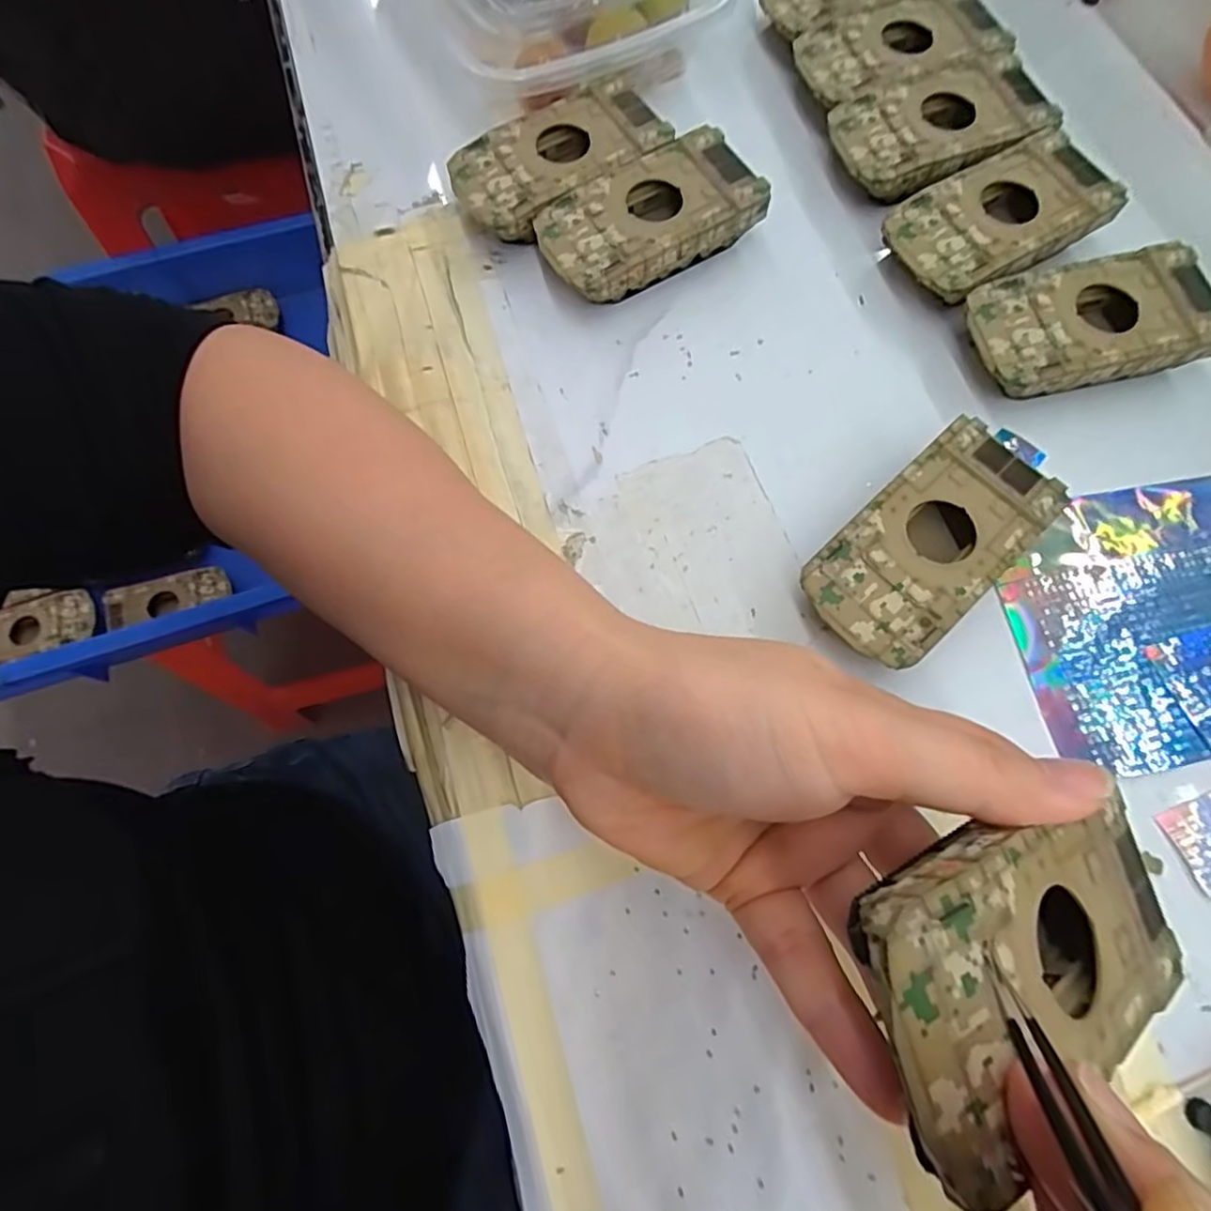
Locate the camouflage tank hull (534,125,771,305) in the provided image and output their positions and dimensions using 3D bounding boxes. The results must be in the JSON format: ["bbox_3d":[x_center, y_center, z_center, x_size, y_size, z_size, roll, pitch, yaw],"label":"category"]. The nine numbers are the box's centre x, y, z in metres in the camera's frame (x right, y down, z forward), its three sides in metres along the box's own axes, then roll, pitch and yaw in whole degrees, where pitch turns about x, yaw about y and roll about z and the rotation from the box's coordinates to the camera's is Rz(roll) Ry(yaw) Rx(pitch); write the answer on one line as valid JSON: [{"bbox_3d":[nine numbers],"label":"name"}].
[{"bbox_3d":[0.019,-0.170,0.294,0.095,0.027,0.049,-30,73,-8],"label":"camouflage tank hull"}]

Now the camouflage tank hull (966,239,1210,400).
[{"bbox_3d":[0.199,-0.114,0.274,0.094,0.025,0.051,-15,72,-3],"label":"camouflage tank hull"}]

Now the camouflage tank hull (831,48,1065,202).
[{"bbox_3d":[0.156,-0.218,0.308,0.095,0.025,0.054,-20,72,-5],"label":"camouflage tank hull"}]

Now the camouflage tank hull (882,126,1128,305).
[{"bbox_3d":[0.172,-0.166,0.290,0.094,0.024,0.051,-29,73,-7],"label":"camouflage tank hull"}]

